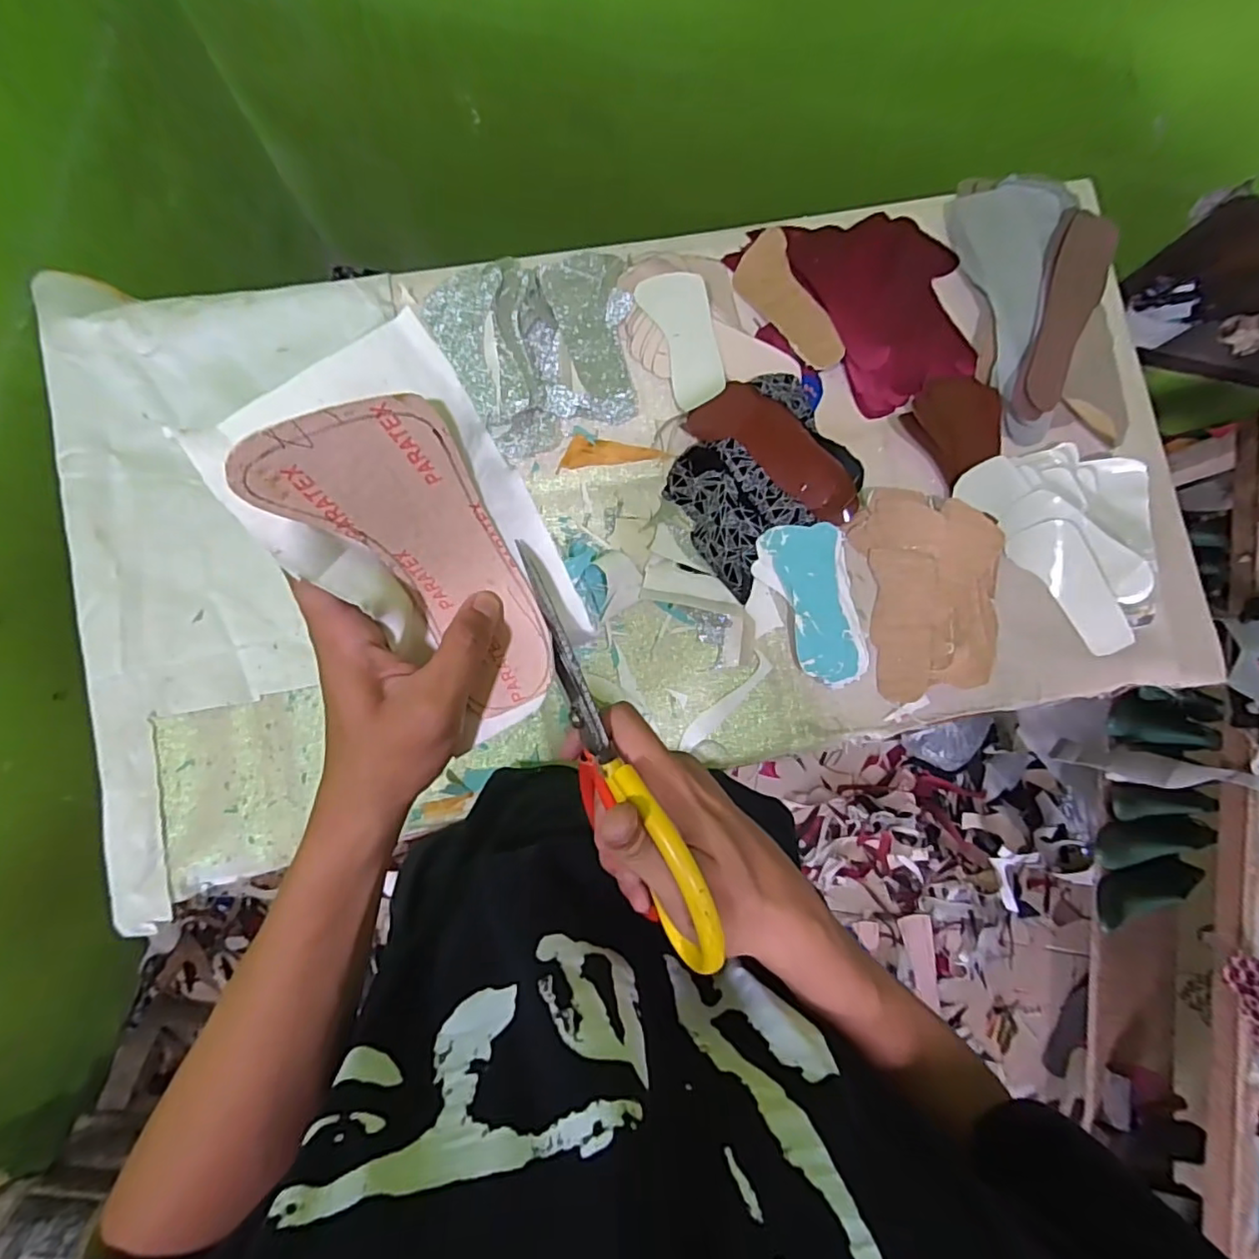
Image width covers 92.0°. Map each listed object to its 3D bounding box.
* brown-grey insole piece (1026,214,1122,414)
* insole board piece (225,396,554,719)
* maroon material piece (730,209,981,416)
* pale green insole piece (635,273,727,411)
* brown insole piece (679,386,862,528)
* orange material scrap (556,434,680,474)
[{"bbox_3d":[0.510,-0.362,0.698,0.079,0.011,0.218,12,93,-16],"label":"brown-grey insole piece"},{"bbox_3d":[-0.079,-0.032,0.254,0.066,0.041,0.143,-42,127,-8],"label":"insole board piece"},{"bbox_3d":[0.263,-0.360,0.699,0.249,0.022,0.221,-9,84,-5],"label":"maroon material piece"},{"bbox_3d":[0.062,-0.321,0.671,0.068,0.017,0.154,-14,84,-6],"label":"pale green insole piece"},{"bbox_3d":[0.164,-0.194,0.654,0.199,0.026,0.068,34,82,0],"label":"brown insole piece"},{"bbox_3d":[-0.018,-0.200,0.673,0.124,0.005,0.037,-9,84,-5],"label":"orange material scrap"}]

